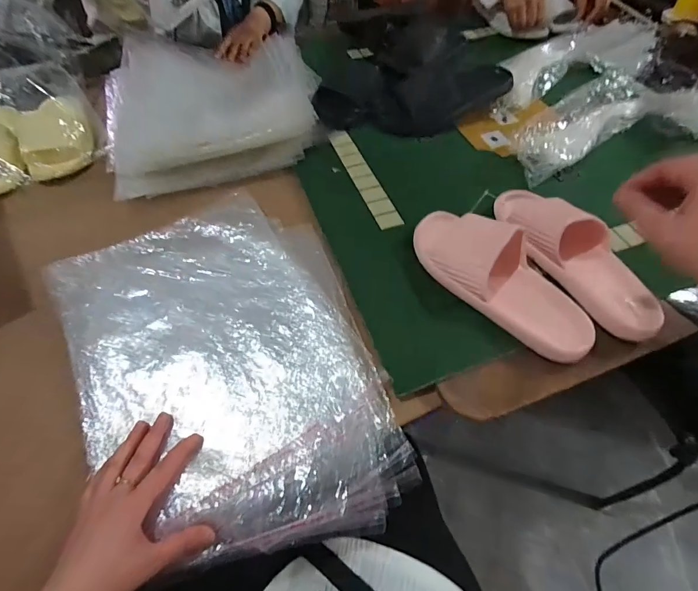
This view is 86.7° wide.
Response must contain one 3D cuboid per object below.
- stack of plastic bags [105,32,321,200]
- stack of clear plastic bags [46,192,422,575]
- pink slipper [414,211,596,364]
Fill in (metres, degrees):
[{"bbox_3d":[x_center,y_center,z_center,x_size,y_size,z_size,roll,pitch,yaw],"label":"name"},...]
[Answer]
[{"bbox_3d":[-0.274,-0.389,0.704,0.394,0.083,0.456,-11,59,-5],"label":"stack of plastic bags"},{"bbox_3d":[-0.152,0.069,0.464,0.335,0.022,0.474,-25,61,-13],"label":"stack of clear plastic bags"},{"bbox_3d":[0.193,-0.030,0.473,0.103,0.063,0.256,-40,66,-21],"label":"pink slipper"}]

